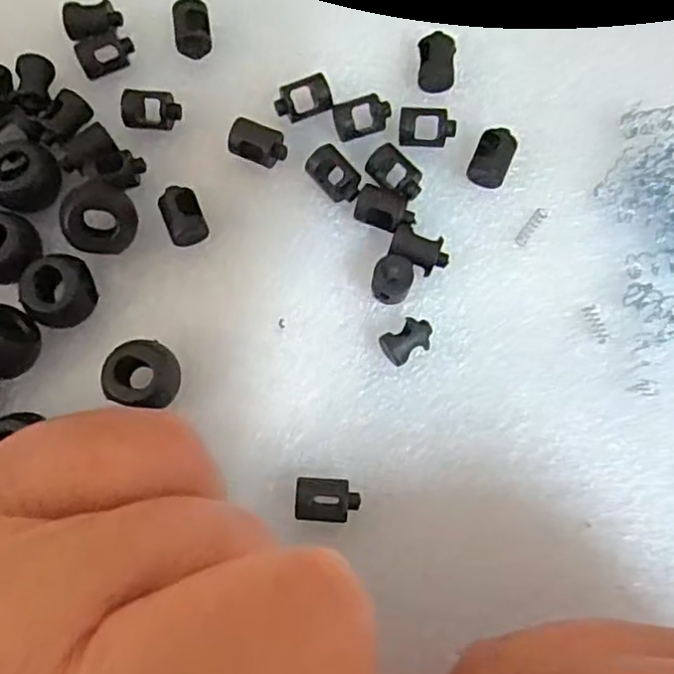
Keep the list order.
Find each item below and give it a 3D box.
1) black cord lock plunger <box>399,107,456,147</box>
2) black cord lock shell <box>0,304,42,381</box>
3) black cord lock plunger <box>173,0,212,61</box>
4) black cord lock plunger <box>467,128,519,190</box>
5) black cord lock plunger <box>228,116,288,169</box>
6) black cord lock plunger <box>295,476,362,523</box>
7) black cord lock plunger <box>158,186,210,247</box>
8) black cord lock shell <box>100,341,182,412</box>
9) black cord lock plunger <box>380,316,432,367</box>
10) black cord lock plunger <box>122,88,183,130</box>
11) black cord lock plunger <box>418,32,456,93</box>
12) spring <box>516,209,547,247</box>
[{"bbox_3d":[0.024,-0.055,0.177,0.015,0.007,0.009,1,79,1],"label":"black cord lock plunger"},{"bbox_3d":[-0.081,0.001,0.159,0.014,0.017,0.017,24,80,6],"label":"black cord lock shell"},{"bbox_3d":[-0.040,-0.085,0.183,0.009,0.008,0.015,-5,77,-1],"label":"black cord lock plunger"},{"bbox_3d":[0.041,-0.047,0.175,0.010,0.007,0.017,22,80,5],"label":"black cord lock plunger"},{"bbox_3d":[-0.021,-0.050,0.176,0.015,0.009,0.011,19,80,5],"label":"black cord lock plunger"},{"bbox_3d":[-0.002,0.038,0.155,0.014,0.010,0.010,4,79,2],"label":"black cord lock plunger"},{"bbox_3d":[-0.039,-0.031,0.171,0.009,0.009,0.014,-21,79,-3],"label":"black cord lock plunger"},{"bbox_3d":[-0.047,0.009,0.161,0.016,0.012,0.015,6,79,2],"label":"black cord lock shell"},{"bbox_3d":[0.017,0.001,0.165,0.013,0.008,0.009,-33,80,-5],"label":"black cord lock plunger"},{"bbox_3d":[-0.050,-0.061,0.178,0.015,0.008,0.009,-5,78,0],"label":"black cord lock plunger"},{"bbox_3d":[0.027,-0.074,0.181,0.010,0.008,0.014,2,79,2],"label":"black cord lock plunger"},{"bbox_3d":[0.051,-0.029,0.172,0.004,0.004,0.011,36,81,8],"label":"spring"}]

